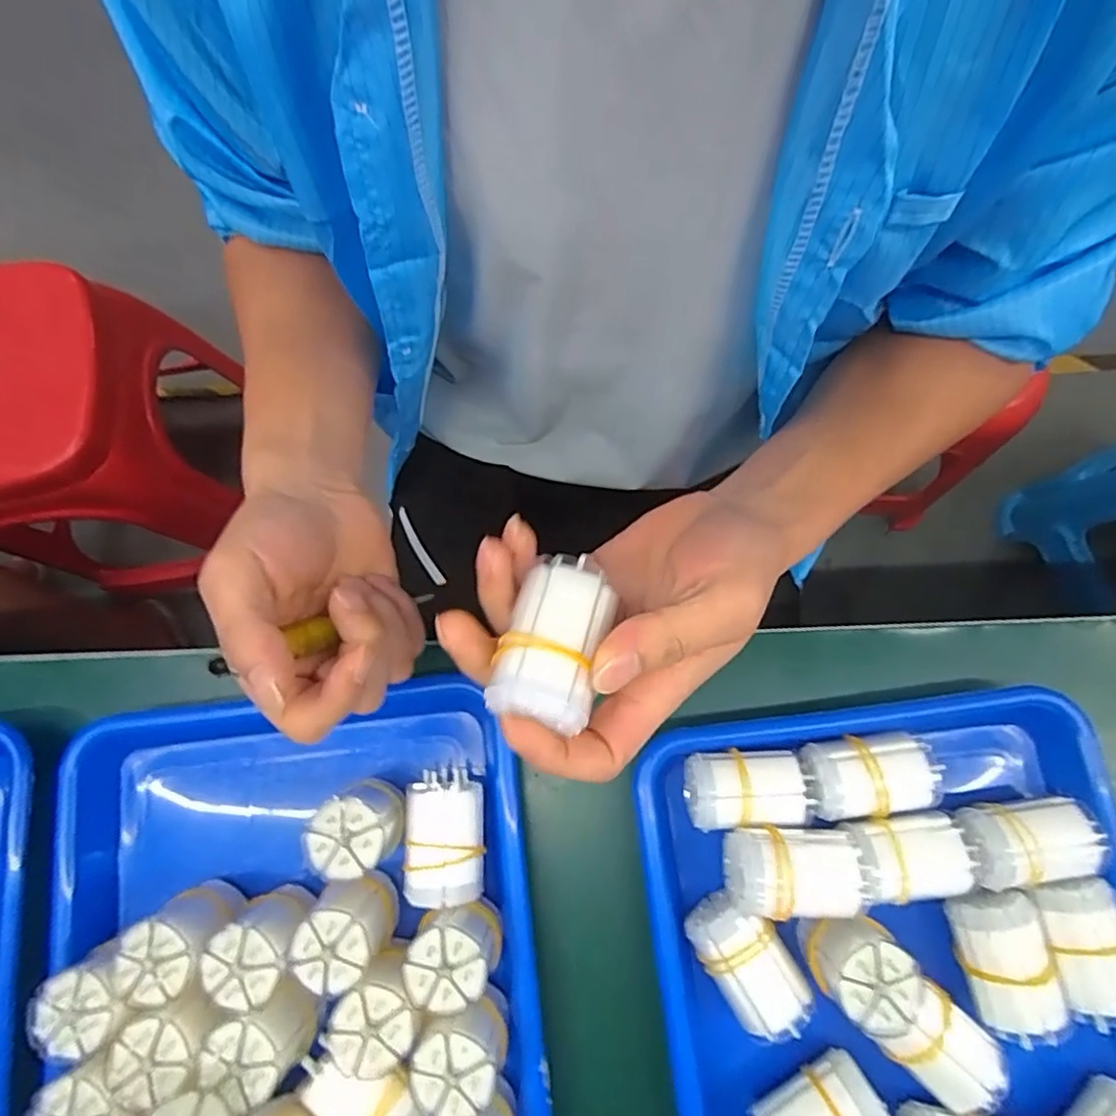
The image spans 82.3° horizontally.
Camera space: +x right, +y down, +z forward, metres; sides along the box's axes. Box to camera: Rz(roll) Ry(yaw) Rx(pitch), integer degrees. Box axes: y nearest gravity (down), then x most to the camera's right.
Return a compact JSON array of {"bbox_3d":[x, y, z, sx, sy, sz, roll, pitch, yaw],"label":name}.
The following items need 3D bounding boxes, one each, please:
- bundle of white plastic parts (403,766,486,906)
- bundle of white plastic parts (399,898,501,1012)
[{"bbox_3d":[-0.060,0.148,0.344,0.040,0.043,0.062,-2,80,0],"label":"bundle of white plastic parts"},{"bbox_3d":[-0.051,0.192,0.311,0.039,0.035,0.039,20,81,4],"label":"bundle of white plastic parts"}]

